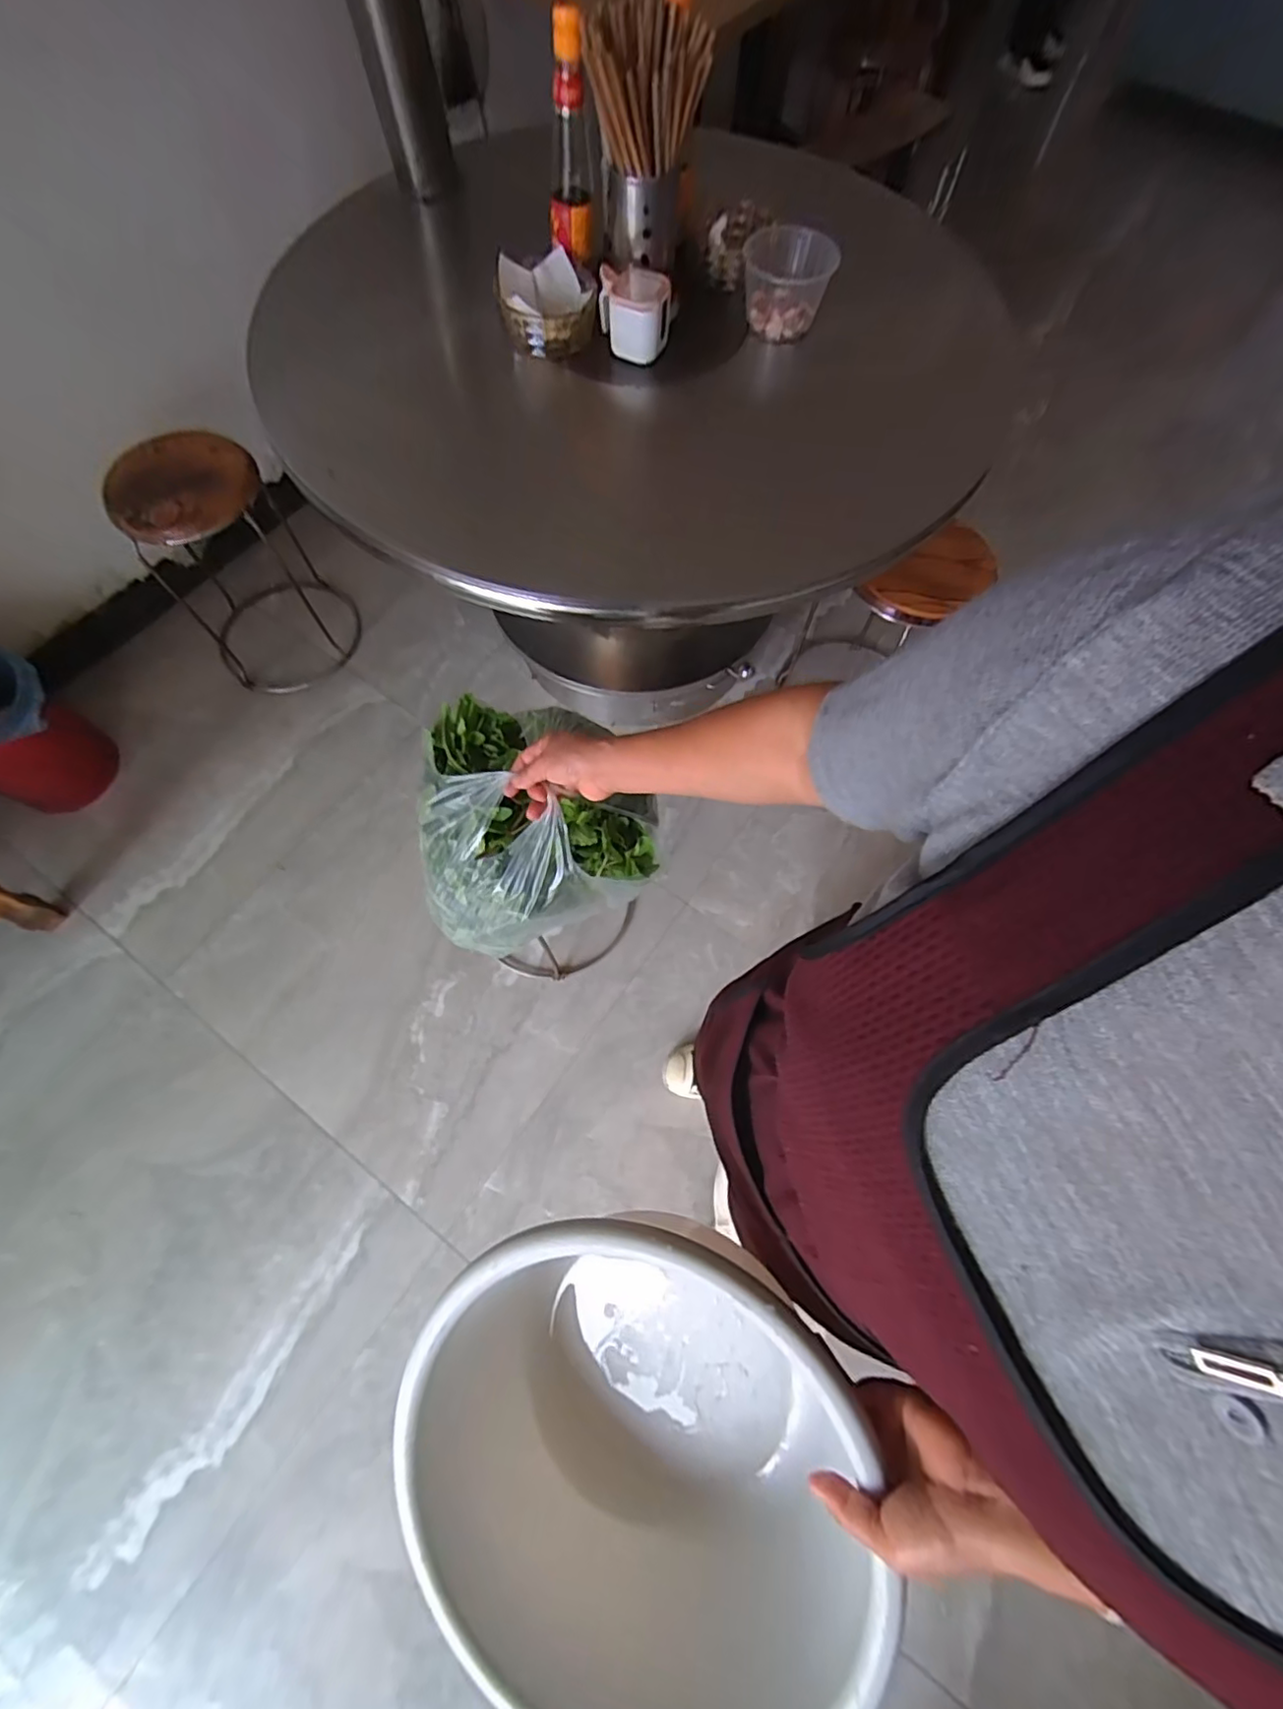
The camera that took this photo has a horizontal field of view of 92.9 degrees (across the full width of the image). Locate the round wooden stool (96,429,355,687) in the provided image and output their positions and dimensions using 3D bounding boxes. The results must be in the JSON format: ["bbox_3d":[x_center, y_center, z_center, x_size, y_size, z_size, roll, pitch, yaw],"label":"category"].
[{"bbox_3d":[-0.932,-0.665,1.416,0.351,0.479,0.359,1,68,-2],"label":"round wooden stool"}]

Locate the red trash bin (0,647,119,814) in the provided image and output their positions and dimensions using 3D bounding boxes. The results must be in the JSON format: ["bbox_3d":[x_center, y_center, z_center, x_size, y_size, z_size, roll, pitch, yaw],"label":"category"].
[{"bbox_3d":[-1.381,-0.252,1.342,0.230,0.295,0.275,23,69,7],"label":"red trash bin"}]

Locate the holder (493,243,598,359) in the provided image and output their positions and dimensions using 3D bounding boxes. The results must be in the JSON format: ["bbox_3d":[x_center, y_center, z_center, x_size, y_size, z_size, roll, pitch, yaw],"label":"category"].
[{"bbox_3d":[-0.143,-0.836,0.928,0.149,0.084,0.129,0,68,-2],"label":"holder"}]

